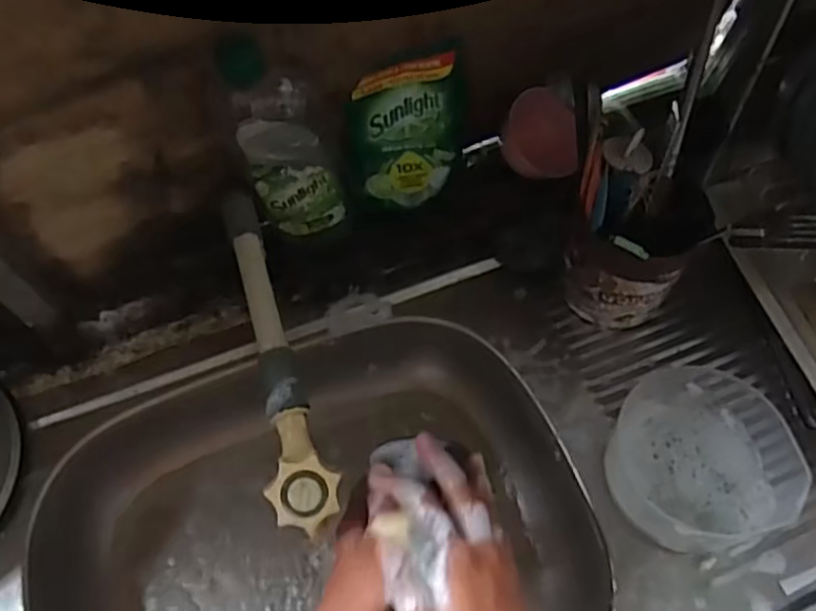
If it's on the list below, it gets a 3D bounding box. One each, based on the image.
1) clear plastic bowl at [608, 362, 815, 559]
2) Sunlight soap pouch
[{"bbox_3d":[0.257,0.132,0.616,0.156,0.041,0.147,1,58,-1],"label":"clear plastic bowl"},{"bbox_3d":[0.000,-0.165,0.685,0.108,0.165,0.034,-10,59,-7],"label":"Sunlight soap pouch"}]

